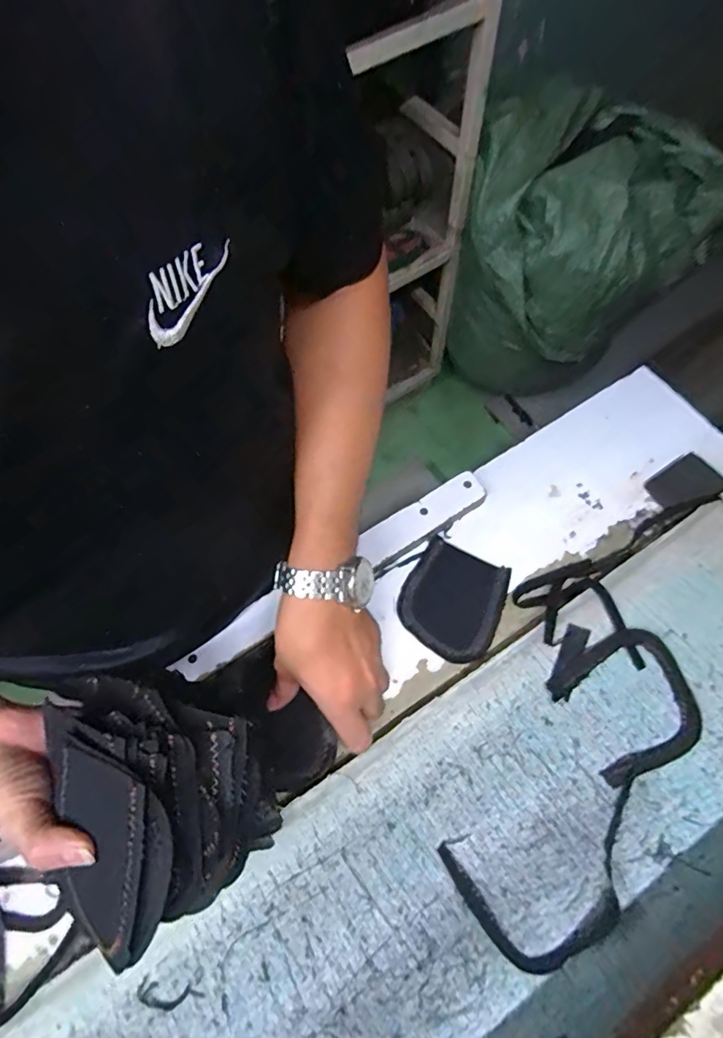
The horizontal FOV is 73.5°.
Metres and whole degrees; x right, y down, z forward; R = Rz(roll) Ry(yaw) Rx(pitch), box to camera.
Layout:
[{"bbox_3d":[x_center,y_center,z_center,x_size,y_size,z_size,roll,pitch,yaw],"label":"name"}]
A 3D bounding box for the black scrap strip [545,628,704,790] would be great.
[{"bbox_3d":[0.222,0.150,0.398,0.108,0.007,0.098,-26,69,-10],"label":"black scrap strip"}]

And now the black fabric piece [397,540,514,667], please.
[{"bbox_3d":[0.088,0.079,0.470,0.093,0.008,0.102,26,69,11],"label":"black fabric piece"}]

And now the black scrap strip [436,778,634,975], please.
[{"bbox_3d":[0.144,0.266,0.352,0.154,0.004,0.088,-13,67,-5],"label":"black scrap strip"}]

